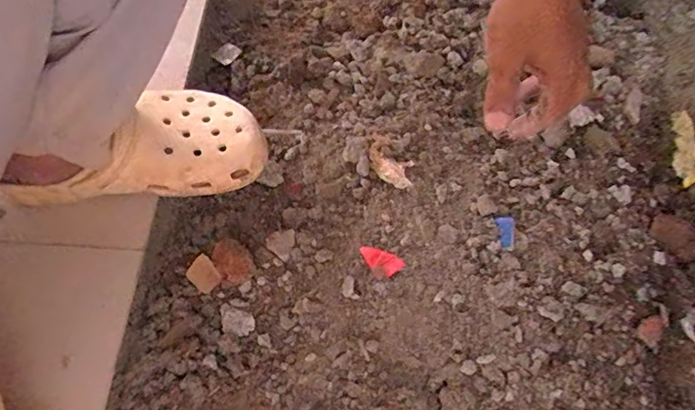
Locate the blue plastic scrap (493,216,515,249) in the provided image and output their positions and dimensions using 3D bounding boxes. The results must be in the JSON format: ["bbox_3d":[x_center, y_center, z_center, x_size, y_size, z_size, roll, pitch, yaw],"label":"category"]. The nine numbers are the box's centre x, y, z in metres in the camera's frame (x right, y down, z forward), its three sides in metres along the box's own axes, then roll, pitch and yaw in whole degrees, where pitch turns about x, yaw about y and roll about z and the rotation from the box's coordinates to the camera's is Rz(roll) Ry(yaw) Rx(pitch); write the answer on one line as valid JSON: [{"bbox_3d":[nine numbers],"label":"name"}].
[{"bbox_3d":[0.156,0.026,0.489,0.020,0.004,0.037,10,65,6],"label":"blue plastic scrap"}]

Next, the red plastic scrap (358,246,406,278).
[{"bbox_3d":[0.031,0.055,0.483,0.045,0.007,0.021,28,68,14],"label":"red plastic scrap"}]

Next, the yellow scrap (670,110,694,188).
[{"bbox_3d":[0.358,-0.062,0.522,0.013,0.029,0.082,3,77,0],"label":"yellow scrap"}]

